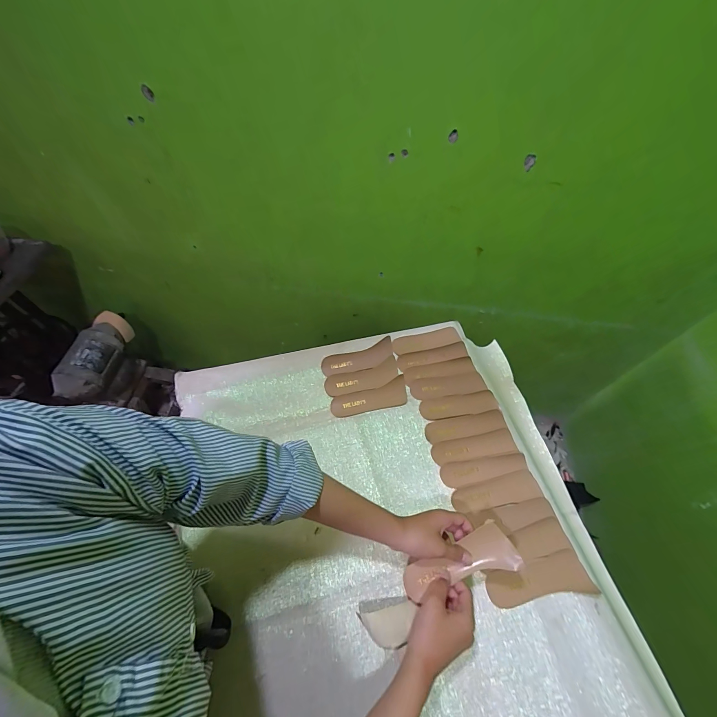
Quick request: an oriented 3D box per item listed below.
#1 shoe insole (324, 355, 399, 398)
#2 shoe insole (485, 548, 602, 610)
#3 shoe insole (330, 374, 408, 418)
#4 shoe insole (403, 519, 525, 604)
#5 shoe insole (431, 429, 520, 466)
[{"bbox_3d":[0.010,0.042,0.648,0.153,0.004,0.053,-18,65,-9],"label":"shoe insole"},{"bbox_3d":[0.265,0.326,0.472,0.149,0.009,0.054,-6,57,-5],"label":"shoe insole"},{"bbox_3d":[0.023,0.081,0.626,0.152,0.016,0.053,-15,58,-10],"label":"shoe insole"},{"bbox_3d":[0.132,0.273,0.428,0.152,0.013,0.056,-24,59,5],"label":"shoe insole"},{"bbox_3d":[0.205,0.160,0.571,0.145,0.004,0.041,-12,63,-1],"label":"shoe insole"}]

